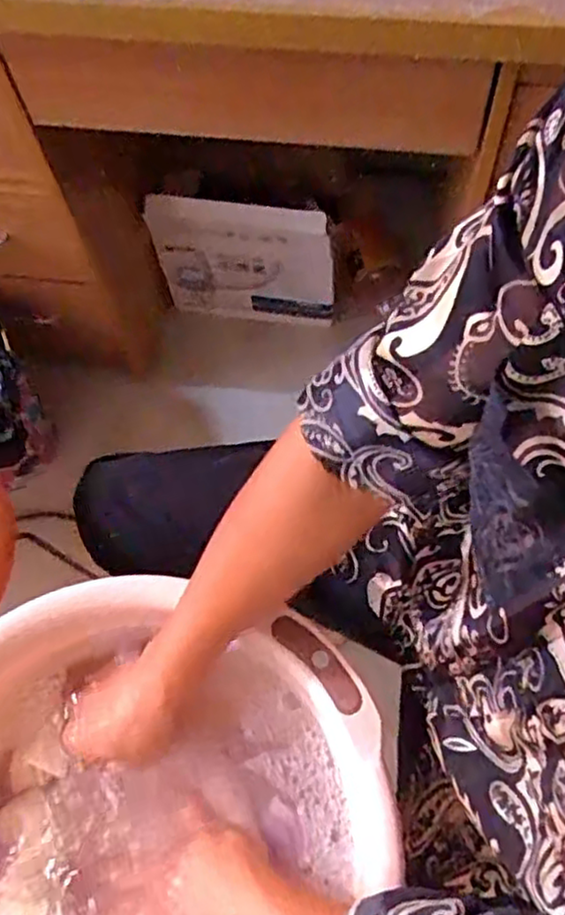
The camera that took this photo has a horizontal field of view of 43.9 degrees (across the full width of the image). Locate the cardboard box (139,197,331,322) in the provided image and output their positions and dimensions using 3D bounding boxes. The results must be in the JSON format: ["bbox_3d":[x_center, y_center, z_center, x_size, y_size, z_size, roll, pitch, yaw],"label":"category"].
[{"bbox_3d":[-0.063,-0.329,1.207,0.298,0.266,0.042,-2,64,6],"label":"cardboard box"}]

